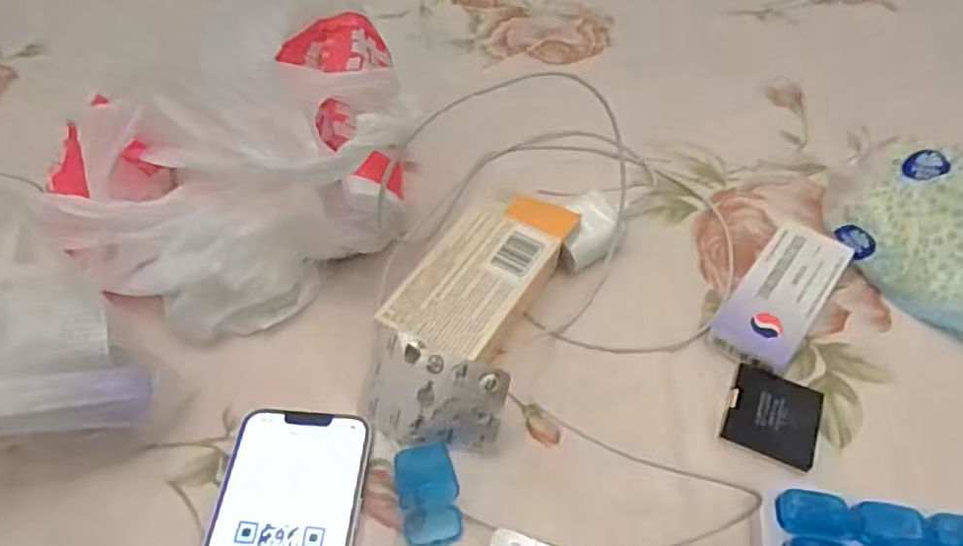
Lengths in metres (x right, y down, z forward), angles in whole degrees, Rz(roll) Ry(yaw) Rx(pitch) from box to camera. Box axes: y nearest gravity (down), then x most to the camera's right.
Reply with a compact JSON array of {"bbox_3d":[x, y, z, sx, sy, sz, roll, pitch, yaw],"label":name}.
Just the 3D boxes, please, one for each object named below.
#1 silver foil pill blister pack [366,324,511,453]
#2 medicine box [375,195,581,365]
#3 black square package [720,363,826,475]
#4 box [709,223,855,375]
[{"bbox_3d":[-0.027,0.066,0.346,0.079,0.012,0.053,17,94,23],"label":"silver foil pill blister pack"},{"bbox_3d":[0.001,0.002,0.397,0.065,0.035,0.128,24,56,19],"label":"medicine box"},{"bbox_3d":[0.160,0.079,0.354,0.046,0.009,0.050,21,55,16],"label":"black square package"},{"bbox_3d":[0.184,0.014,0.399,0.045,0.018,0.109,32,58,23],"label":"box"}]

